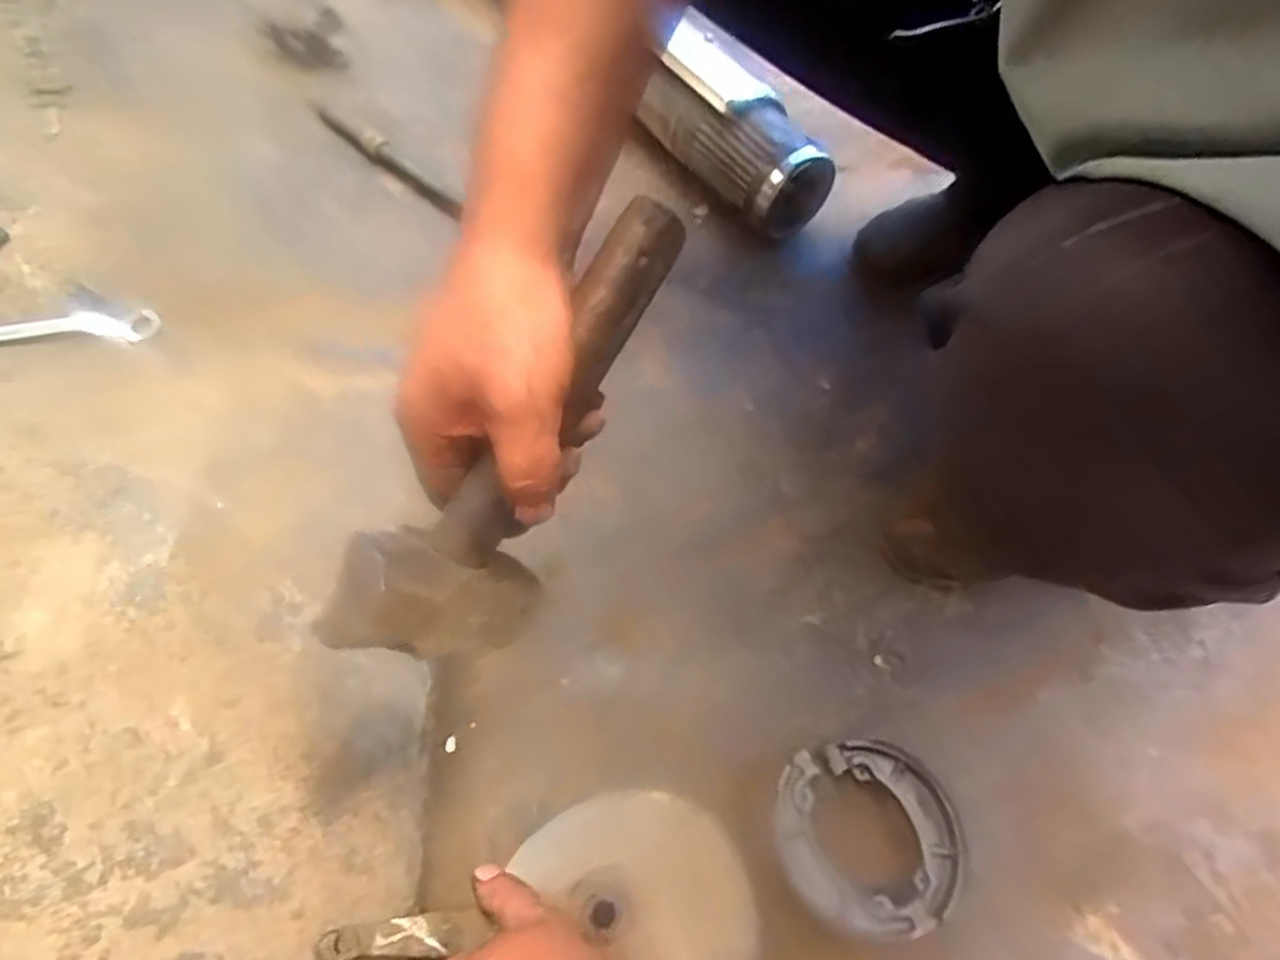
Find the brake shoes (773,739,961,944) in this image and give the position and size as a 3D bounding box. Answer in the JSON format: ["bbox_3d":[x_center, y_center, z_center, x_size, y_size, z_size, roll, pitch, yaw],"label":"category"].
[{"bbox_3d":[0.148,0.229,0.487,0.116,0.030,0.111,1,65,-1],"label":"brake shoes"}]

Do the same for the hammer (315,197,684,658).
[{"bbox_3d":[-0.044,-0.018,0.353,0.046,0.105,0.229,30,82,14],"label":"hammer"}]

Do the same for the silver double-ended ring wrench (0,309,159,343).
[{"bbox_3d":[-0.554,-0.131,0.660,0.249,0.010,0.037,-4,65,-3],"label":"silver double-ended ring wrench"}]

